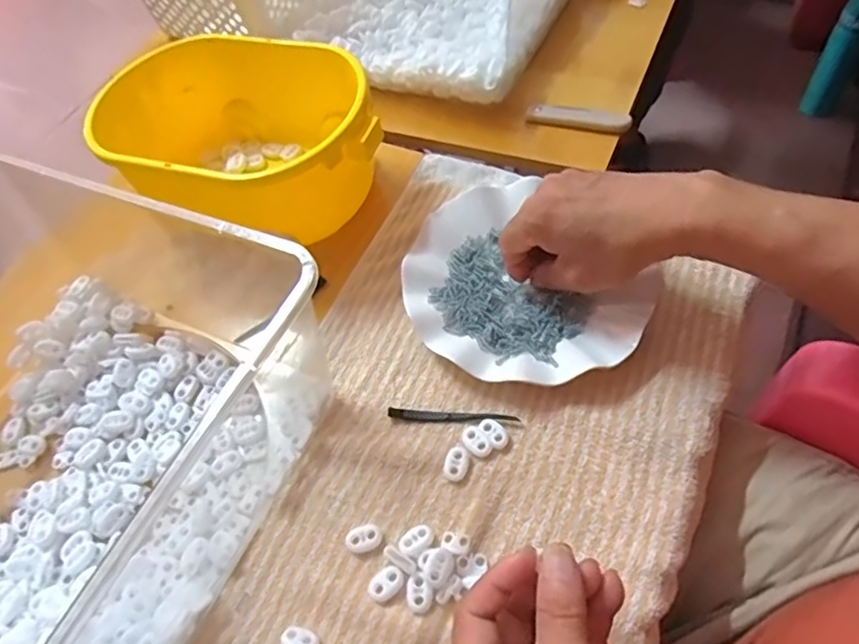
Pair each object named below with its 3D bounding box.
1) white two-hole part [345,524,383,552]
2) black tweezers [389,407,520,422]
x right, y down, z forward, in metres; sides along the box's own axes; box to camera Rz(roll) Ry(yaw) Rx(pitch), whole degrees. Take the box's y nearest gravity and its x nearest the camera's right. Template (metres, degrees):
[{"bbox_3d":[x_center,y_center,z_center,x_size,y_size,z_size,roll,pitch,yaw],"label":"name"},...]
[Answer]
[{"bbox_3d":[-0.041,0.136,0.373,0.023,0.004,0.015,-15,56,-1],"label":"white two-hole part"},{"bbox_3d":[0.016,0.064,0.407,0.087,0.011,0.008,2,57,10],"label":"black tweezers"}]

